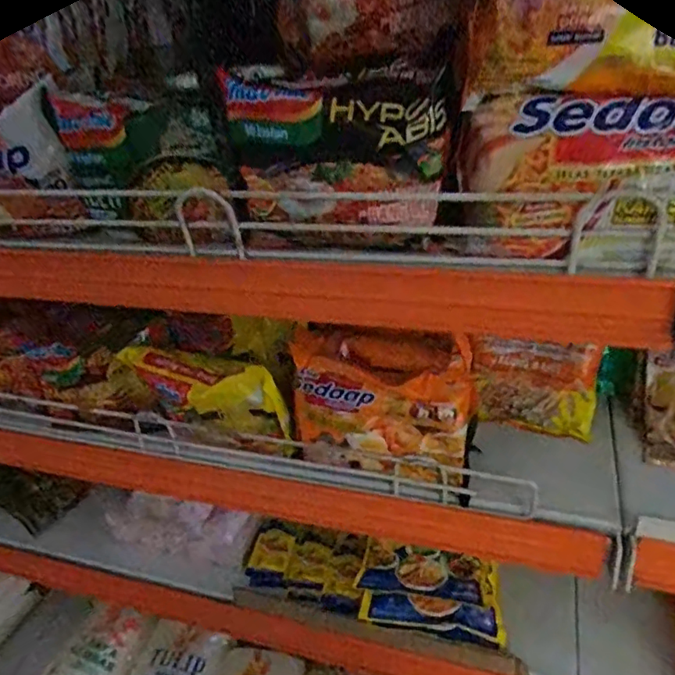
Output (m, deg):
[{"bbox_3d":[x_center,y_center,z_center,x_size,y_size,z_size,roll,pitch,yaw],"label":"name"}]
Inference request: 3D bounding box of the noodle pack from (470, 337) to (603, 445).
[{"bbox_3d":[0.167,0.042,0.486,0.099,0.076,0.030,4,15,15],"label":"noodle pack"}]

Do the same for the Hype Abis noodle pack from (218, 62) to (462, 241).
[{"bbox_3d":[0.001,-0.103,0.326,0.127,0.085,0.042,6,35,19],"label":"Hype Abis noodle pack"}]

